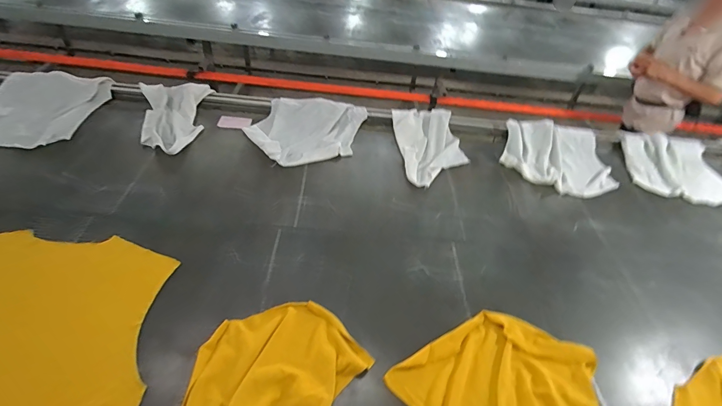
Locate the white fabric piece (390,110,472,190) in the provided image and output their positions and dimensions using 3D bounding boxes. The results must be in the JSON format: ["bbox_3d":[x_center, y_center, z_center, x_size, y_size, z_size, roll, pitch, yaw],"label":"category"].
[{"bbox_3d":[0.264,-0.220,1.347,0.250,0.049,0.425,0,44,-8],"label":"white fabric piece"}]

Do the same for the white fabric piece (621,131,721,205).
[{"bbox_3d":[1.226,-0.157,1.410,0.399,0.037,0.407,11,44,4],"label":"white fabric piece"}]

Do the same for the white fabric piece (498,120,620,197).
[{"bbox_3d":[0.757,-0.199,1.394,0.388,0.046,0.428,18,45,11],"label":"white fabric piece"}]

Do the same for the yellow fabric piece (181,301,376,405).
[{"bbox_3d":[-0.196,0.387,0.689,0.309,0.032,0.440,21,46,15],"label":"yellow fabric piece"}]

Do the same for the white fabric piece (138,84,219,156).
[{"bbox_3d":[-0.664,-0.323,1.321,0.252,0.064,0.458,-11,48,-20],"label":"white fabric piece"}]

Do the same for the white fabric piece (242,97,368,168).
[{"bbox_3d":[-0.192,-0.292,1.346,0.374,0.035,0.462,23,46,16],"label":"white fabric piece"}]

